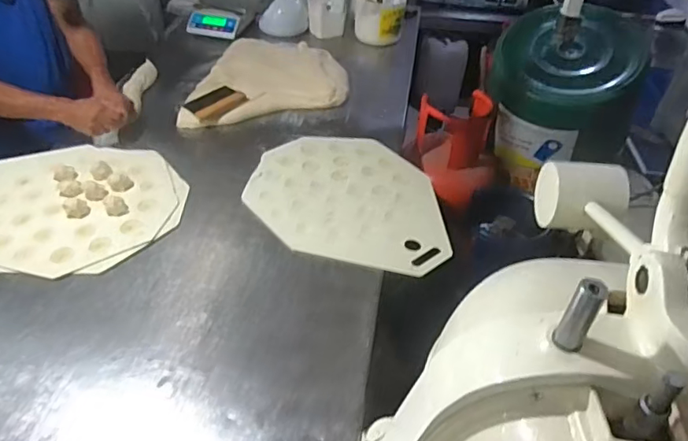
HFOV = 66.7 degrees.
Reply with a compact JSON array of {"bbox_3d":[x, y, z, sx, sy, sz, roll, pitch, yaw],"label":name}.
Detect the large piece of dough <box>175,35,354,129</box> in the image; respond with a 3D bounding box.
[{"bbox_3d":[-0.243,-0.440,1.557,0.487,0.072,0.423,-7,42,-11],"label":"large piece of dough"}]

